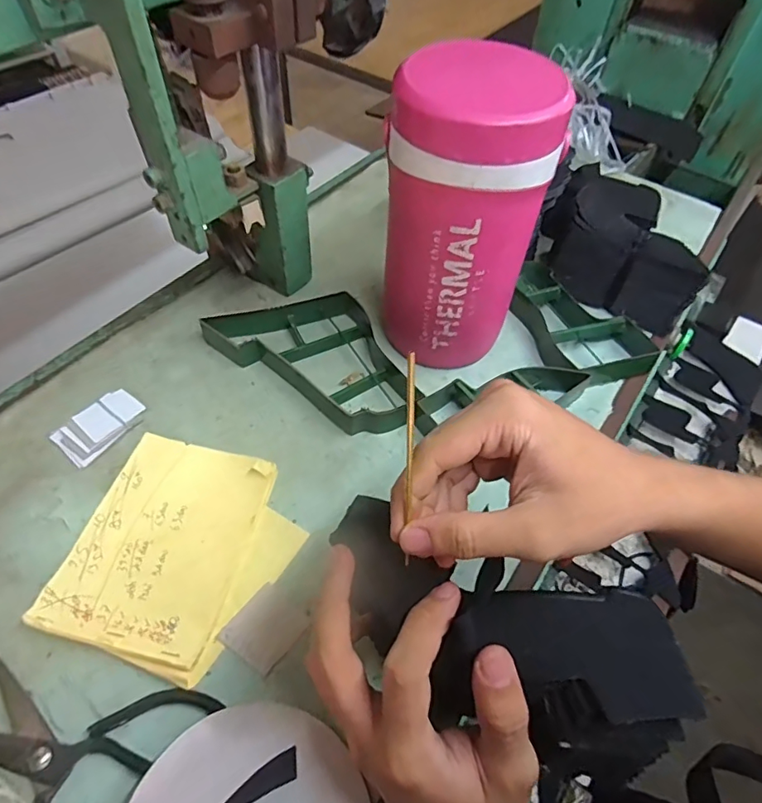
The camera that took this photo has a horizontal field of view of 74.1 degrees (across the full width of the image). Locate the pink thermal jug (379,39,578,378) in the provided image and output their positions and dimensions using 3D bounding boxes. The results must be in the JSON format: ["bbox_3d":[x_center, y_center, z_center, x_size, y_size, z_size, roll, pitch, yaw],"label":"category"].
[{"bbox_3d":[0.062,-0.135,0.405,0.112,0.233,0.099,-27,59,-21],"label":"pink thermal jug"}]

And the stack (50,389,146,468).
[{"bbox_3d":[-0.234,0.019,0.423,0.046,0.007,0.067,35,59,21],"label":"stack"}]

